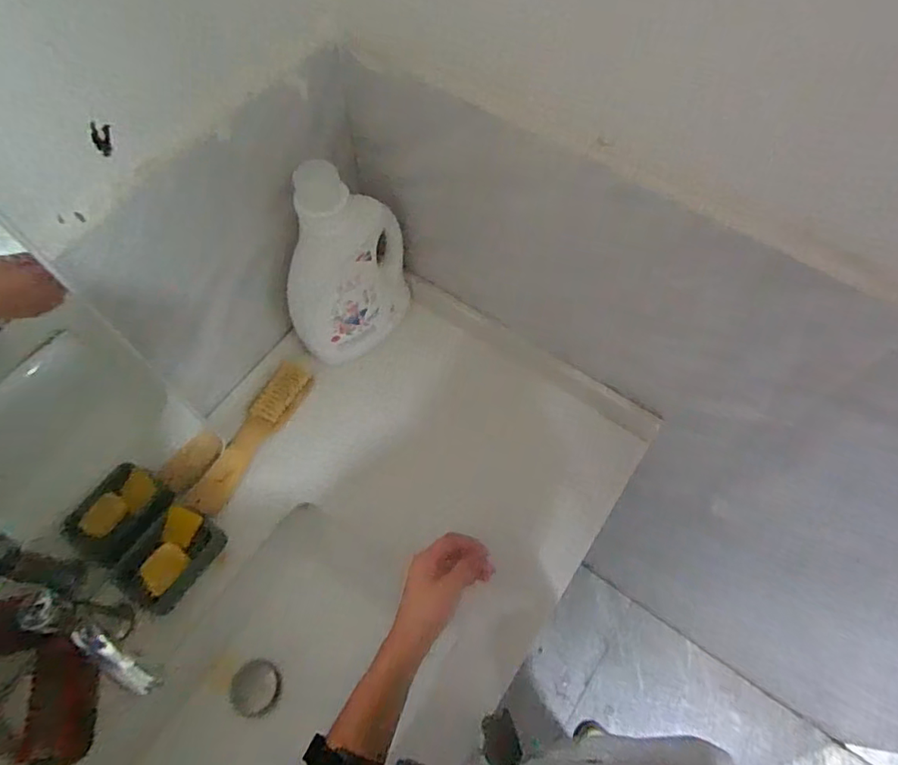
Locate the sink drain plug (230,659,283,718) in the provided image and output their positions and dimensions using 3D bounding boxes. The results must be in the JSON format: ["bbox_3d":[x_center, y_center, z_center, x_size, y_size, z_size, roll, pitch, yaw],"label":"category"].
[{"bbox_3d":[-0.262,0.415,0.777,0.067,0.008,0.067,-30,86,-13],"label":"sink drain plug"}]

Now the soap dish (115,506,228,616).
[{"bbox_3d":[-0.346,0.213,0.704,0.087,0.032,0.119,33,67,16],"label":"soap dish"}]

